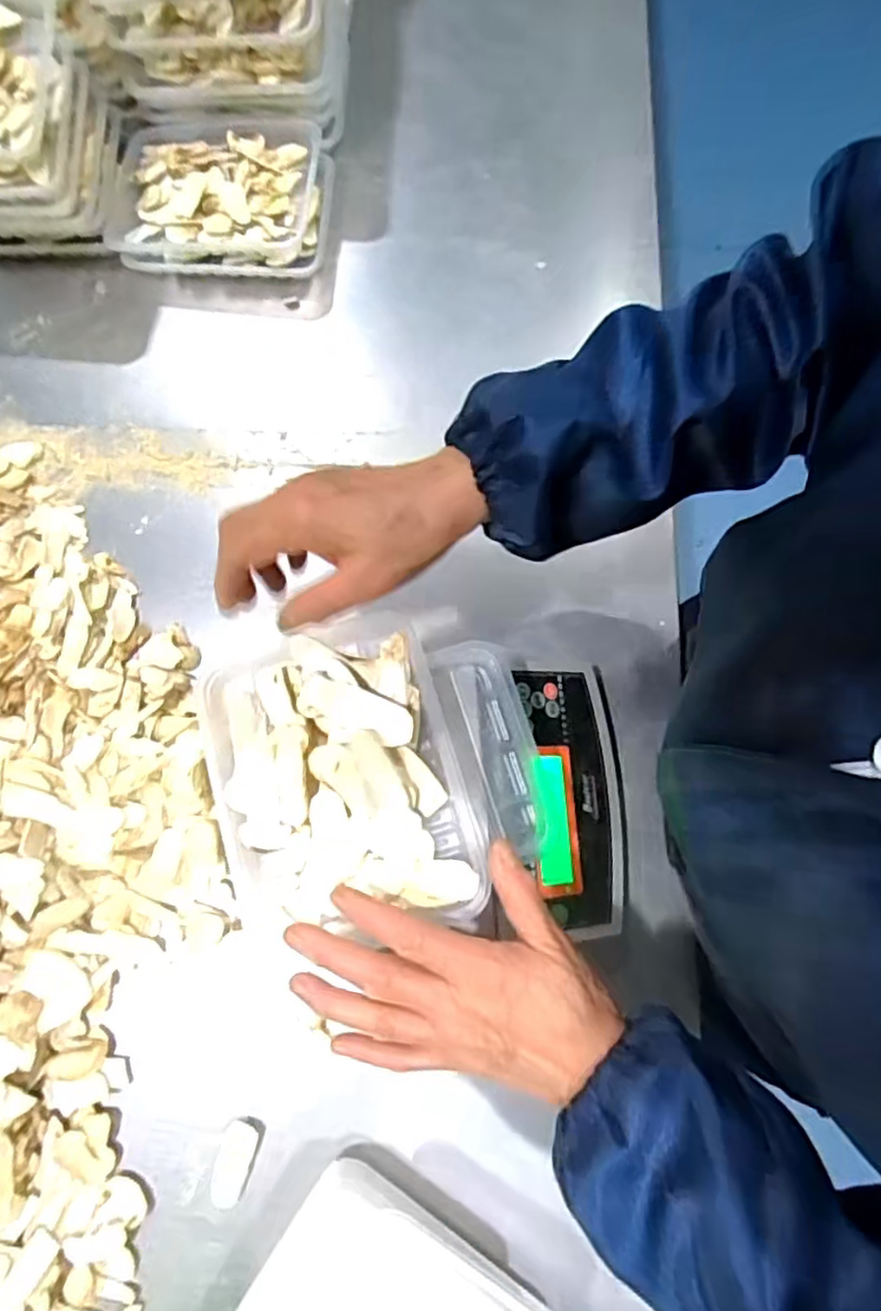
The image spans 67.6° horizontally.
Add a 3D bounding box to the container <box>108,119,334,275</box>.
[{"bbox_3d":[-0.198,-0.405,0.590,0.188,0.060,0.131,2,78,2],"label":"container"}]

